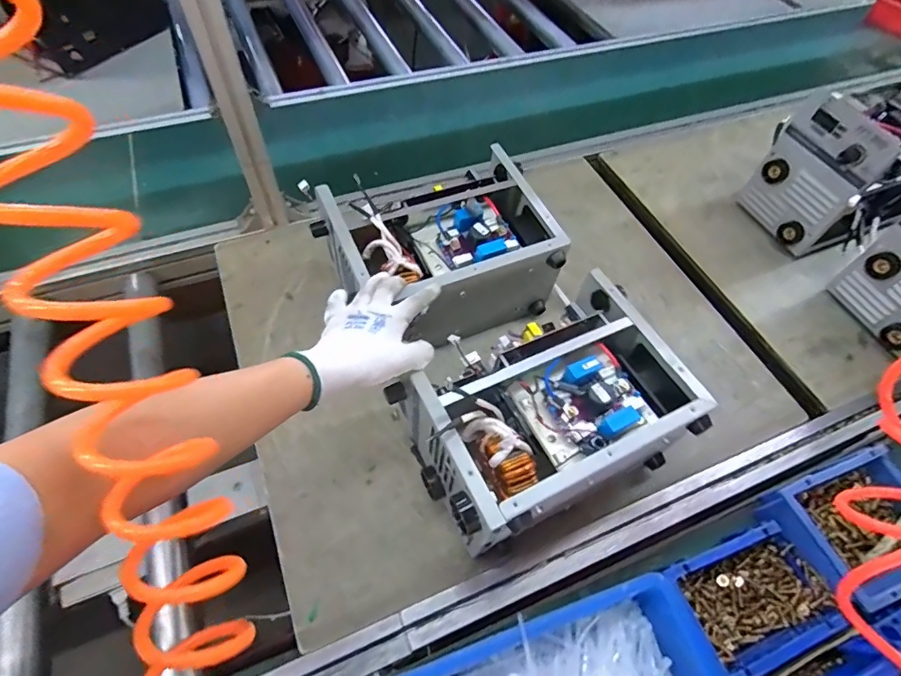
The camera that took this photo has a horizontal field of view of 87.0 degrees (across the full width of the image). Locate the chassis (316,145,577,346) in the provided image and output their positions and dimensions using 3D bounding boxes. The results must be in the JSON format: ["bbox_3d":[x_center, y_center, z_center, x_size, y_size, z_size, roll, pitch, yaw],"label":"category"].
[{"bbox_3d":[-0.012,-0.114,0.662,0.282,0.139,0.201,-21,59,-17],"label":"chassis"}]

